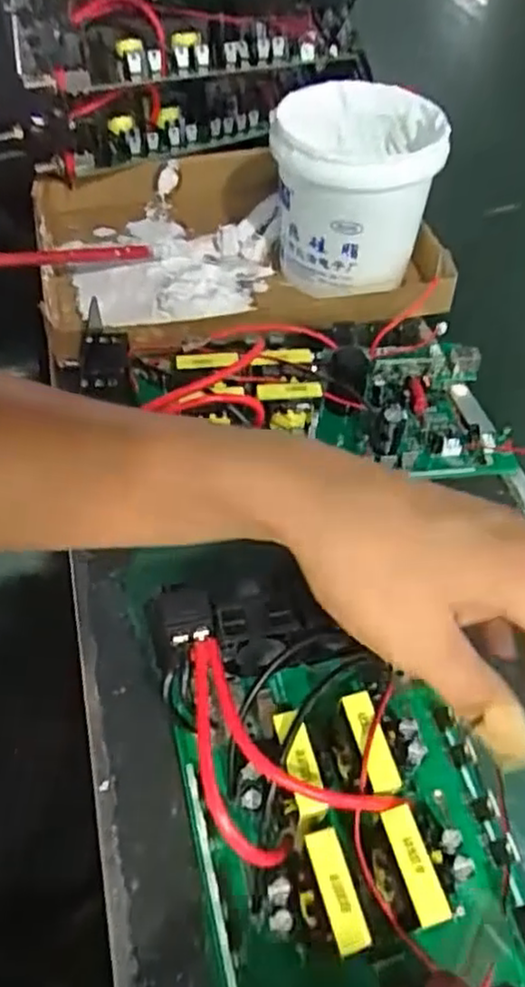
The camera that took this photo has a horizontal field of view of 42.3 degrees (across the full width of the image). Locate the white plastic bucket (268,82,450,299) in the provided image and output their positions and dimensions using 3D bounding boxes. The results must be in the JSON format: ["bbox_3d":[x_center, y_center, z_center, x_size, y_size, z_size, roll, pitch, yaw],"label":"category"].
[{"bbox_3d":[0.068,-0.230,0.529,0.117,0.117,0.114,2,52,-1],"label":"white plastic bucket"}]

